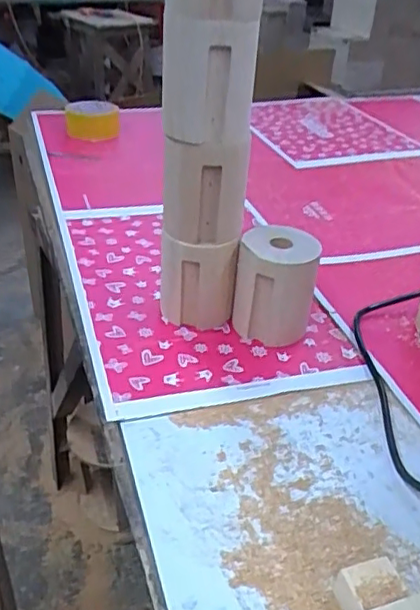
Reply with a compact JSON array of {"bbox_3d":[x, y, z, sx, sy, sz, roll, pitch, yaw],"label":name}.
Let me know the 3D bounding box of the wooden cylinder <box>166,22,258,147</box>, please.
[{"bbox_3d":[-0.001,-0.205,0.547,0.079,0.096,0.067,1,34,-6],"label":"wooden cylinder"}]

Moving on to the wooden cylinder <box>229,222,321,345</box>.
[{"bbox_3d":[0.064,-0.012,0.612,0.079,0.105,0.063,9,34,7],"label":"wooden cylinder"}]

